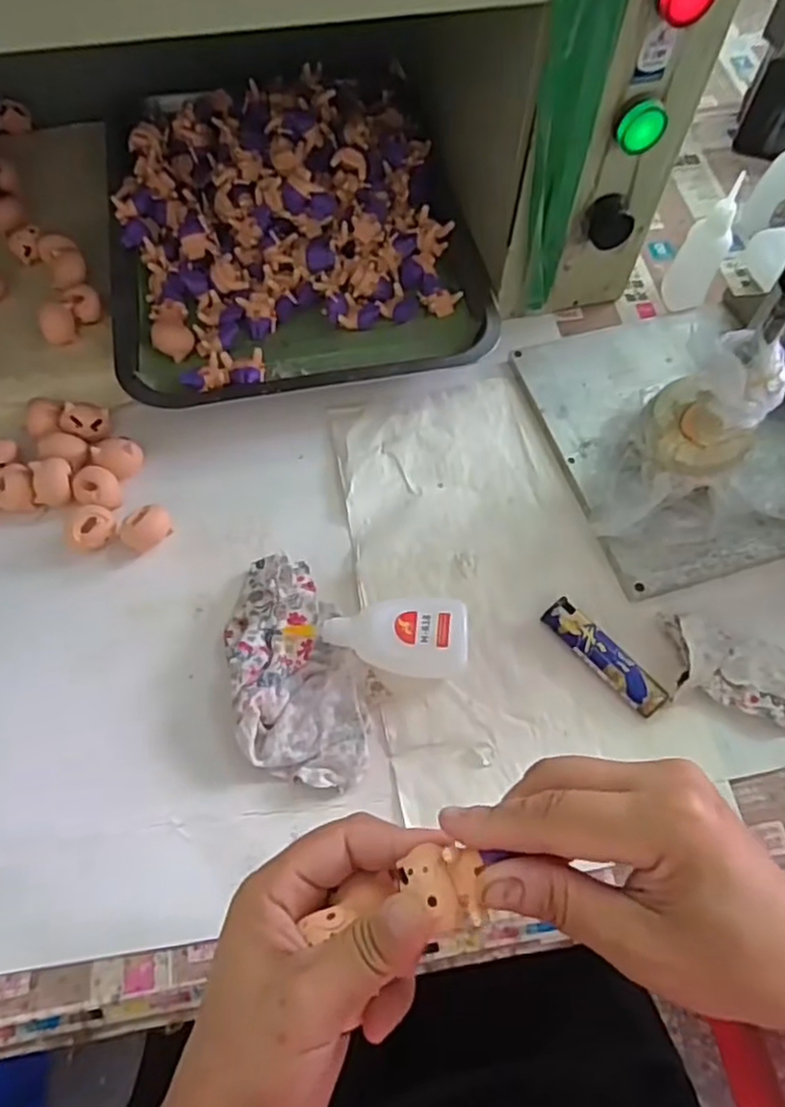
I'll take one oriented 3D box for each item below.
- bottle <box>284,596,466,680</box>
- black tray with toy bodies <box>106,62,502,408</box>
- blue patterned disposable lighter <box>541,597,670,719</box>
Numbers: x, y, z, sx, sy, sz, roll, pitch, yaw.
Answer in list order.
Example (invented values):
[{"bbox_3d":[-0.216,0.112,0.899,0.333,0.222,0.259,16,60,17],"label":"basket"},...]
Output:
[{"bbox_3d":[-0.009,0.048,0.394,0.099,0.028,0.042,2,65,0],"label":"bottle"},{"bbox_3d":[-0.081,-0.257,0.522,0.258,0.061,0.323,-12,66,-7],"label":"black tray with toy bodies"},{"bbox_3d":[0.121,0.060,0.401,0.020,0.010,0.080,-38,72,-17],"label":"blue patterned disposable lighter"}]

